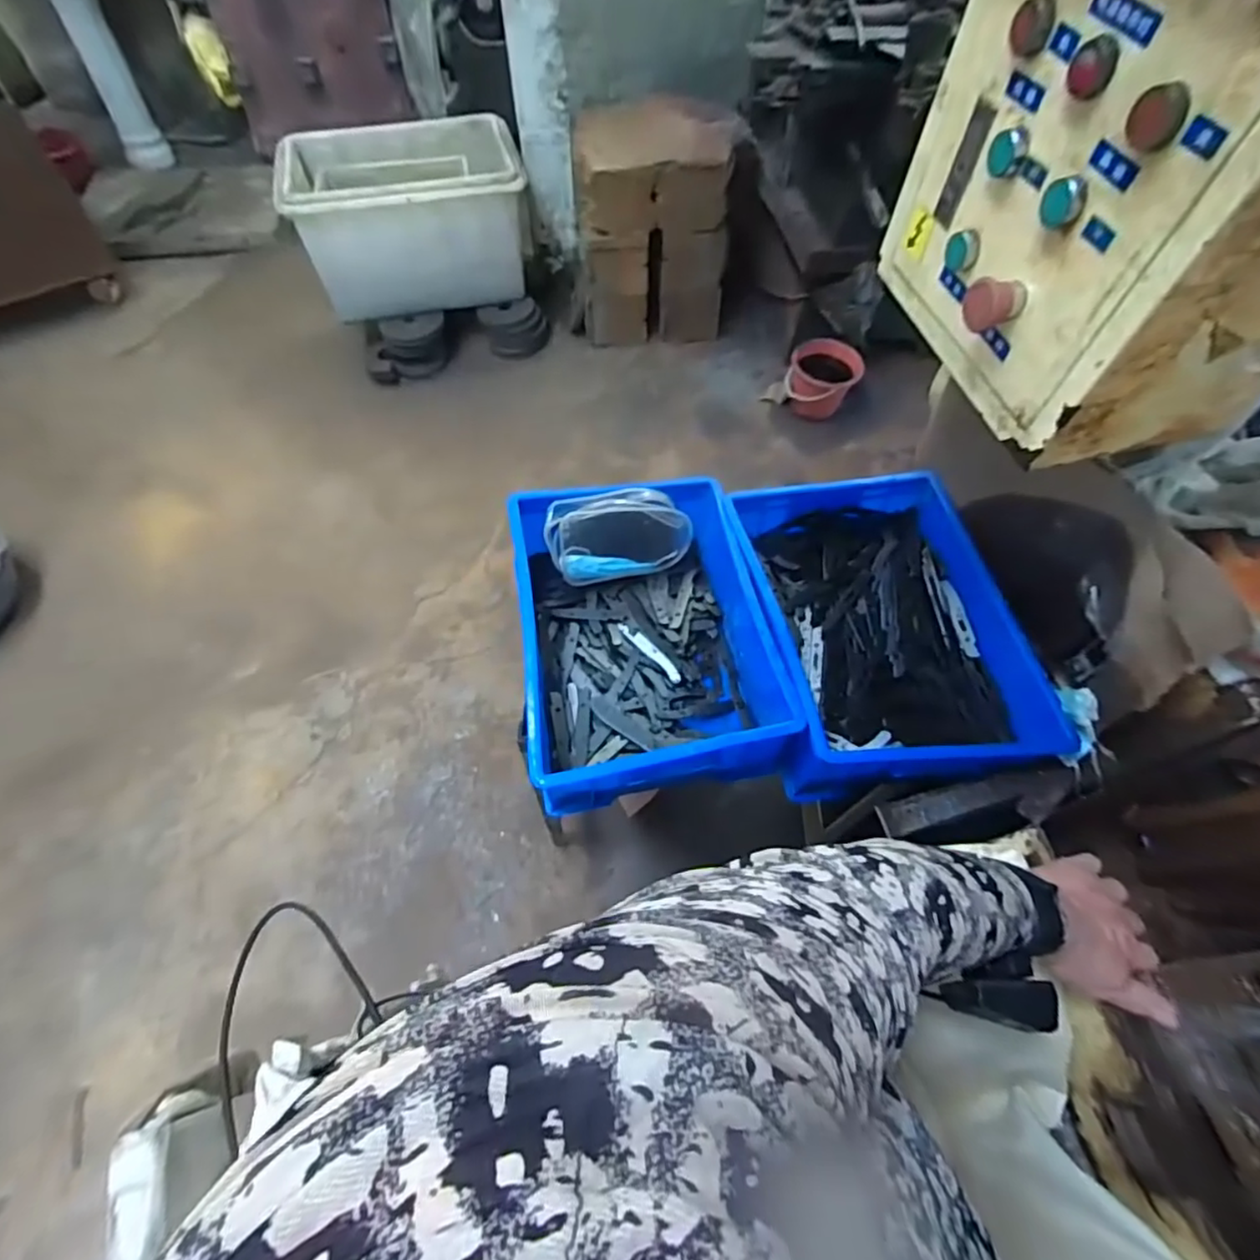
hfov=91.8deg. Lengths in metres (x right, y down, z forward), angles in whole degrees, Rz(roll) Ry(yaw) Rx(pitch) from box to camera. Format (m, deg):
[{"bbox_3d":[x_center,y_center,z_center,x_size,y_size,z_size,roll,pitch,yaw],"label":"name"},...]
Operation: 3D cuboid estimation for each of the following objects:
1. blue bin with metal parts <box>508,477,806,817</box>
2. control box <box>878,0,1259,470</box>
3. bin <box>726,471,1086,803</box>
[{"bbox_3d":[0.013,-0.007,0.795,0.294,0.133,0.402,-10,61,-7],"label":"blue bin with metal parts"},{"bbox_3d":[0.376,-0.328,0.439,0.234,0.290,0.298,-7,61,-5],"label":"control box"},{"bbox_3d":[0.313,-0.021,0.797,0.295,0.105,0.421,-6,61,-5],"label":"bin"}]

